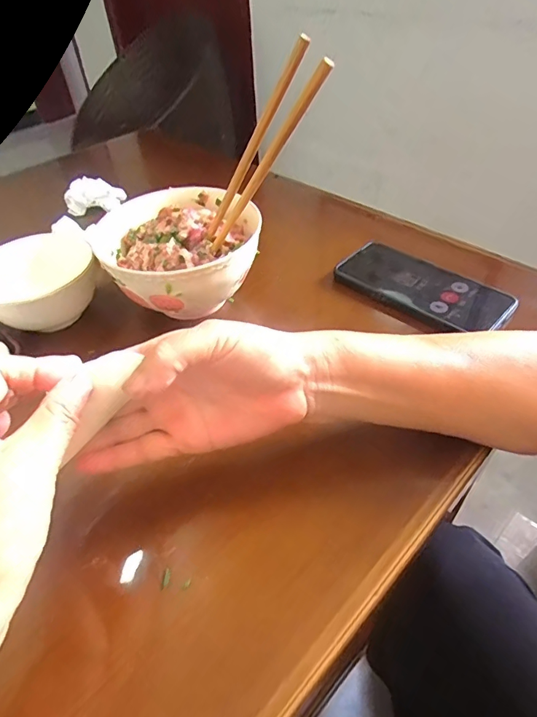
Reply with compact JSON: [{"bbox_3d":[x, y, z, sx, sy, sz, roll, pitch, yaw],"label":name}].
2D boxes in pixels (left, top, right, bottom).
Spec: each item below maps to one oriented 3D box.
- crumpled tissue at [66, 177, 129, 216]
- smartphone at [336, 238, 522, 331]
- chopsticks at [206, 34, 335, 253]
[{"bbox_3d":[-0.236,-0.221,0.600,0.075,0.033,0.044,-3,45,1],"label":"crumpled tissue"},{"bbox_3d":[0.151,-0.074,0.439,0.085,0.016,0.161,-35,53,-27],"label":"smartphone"},{"bbox_3d":[-0.009,-0.149,0.339,0.027,0.173,0.018,34,49,-9],"label":"chopsticks"}]

